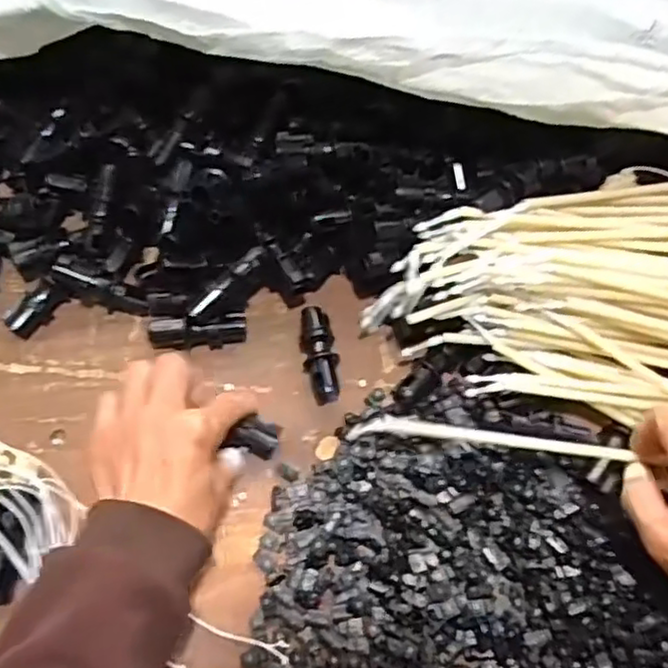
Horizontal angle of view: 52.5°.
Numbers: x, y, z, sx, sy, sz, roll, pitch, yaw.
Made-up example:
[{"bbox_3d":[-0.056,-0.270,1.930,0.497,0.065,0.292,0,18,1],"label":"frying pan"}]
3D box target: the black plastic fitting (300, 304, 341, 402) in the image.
[{"bbox_3d":[-0.010,0.012,0.461,0.023,0.021,0.068,-7,65,-4],"label":"black plastic fitting"}]

